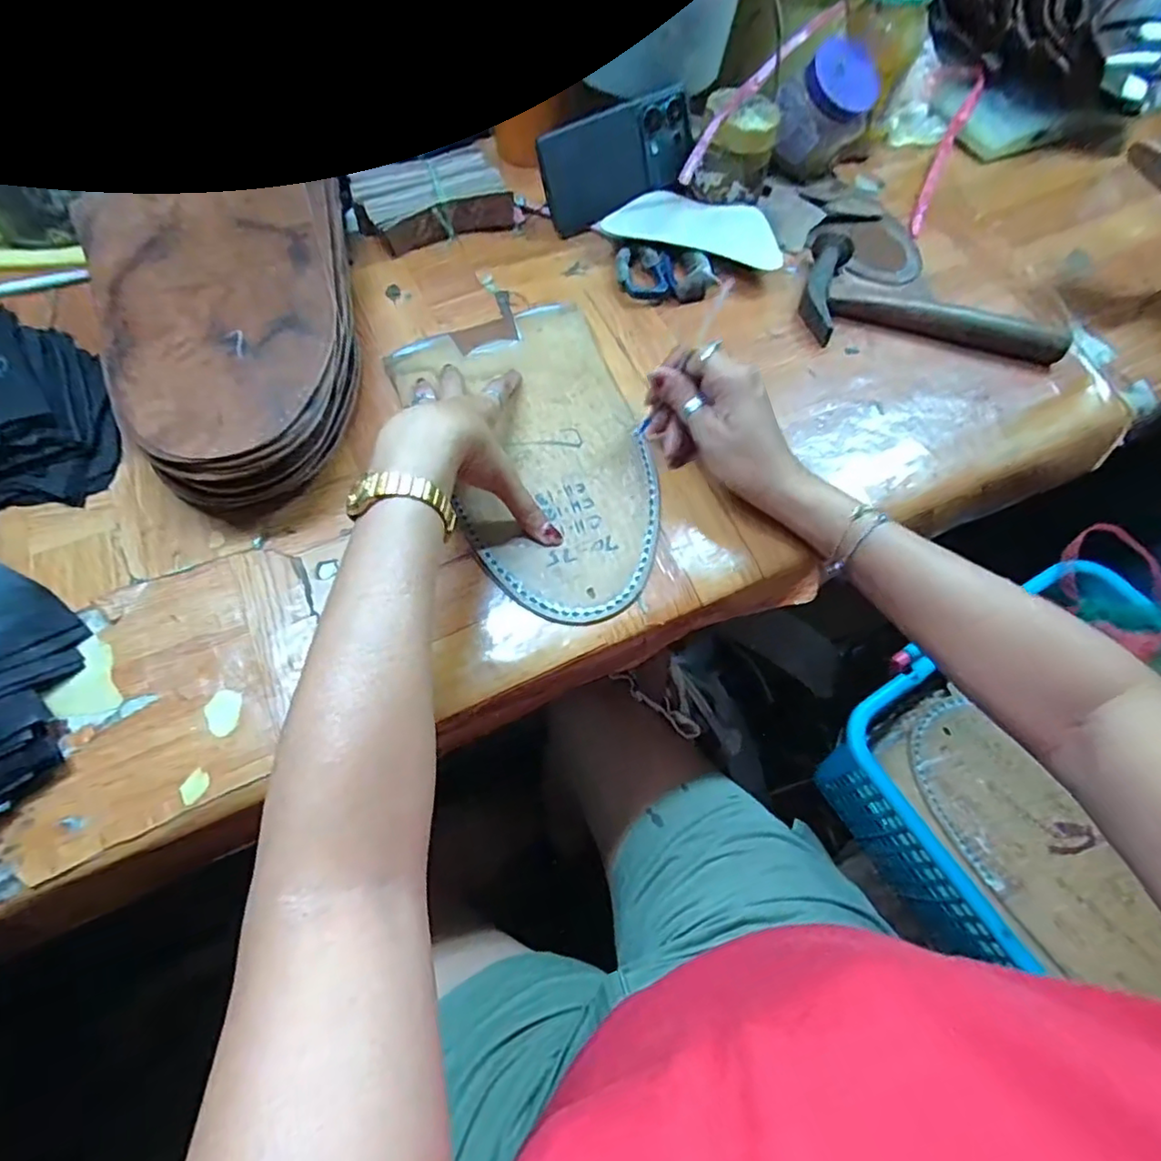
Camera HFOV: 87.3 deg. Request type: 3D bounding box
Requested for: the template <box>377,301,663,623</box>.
[{"bbox_3d":[-0.030,-0.101,0.463,0.158,0.007,0.283,-21,65,-9],"label":"template"}]

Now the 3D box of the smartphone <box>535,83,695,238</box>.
[{"bbox_3d":[0.039,-0.396,0.571,0.159,0.079,0.013,-31,43,-12],"label":"smartphone"}]

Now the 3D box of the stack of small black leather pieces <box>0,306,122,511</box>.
[{"bbox_3d":[-0.419,-0.123,0.440,0.131,0.039,0.160,-18,65,-11],"label":"stack of small black leather pieces"}]

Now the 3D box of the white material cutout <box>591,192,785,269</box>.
[{"bbox_3d":[0.104,-0.326,0.560,0.162,0.018,0.068,14,63,5],"label":"white material cutout"}]

